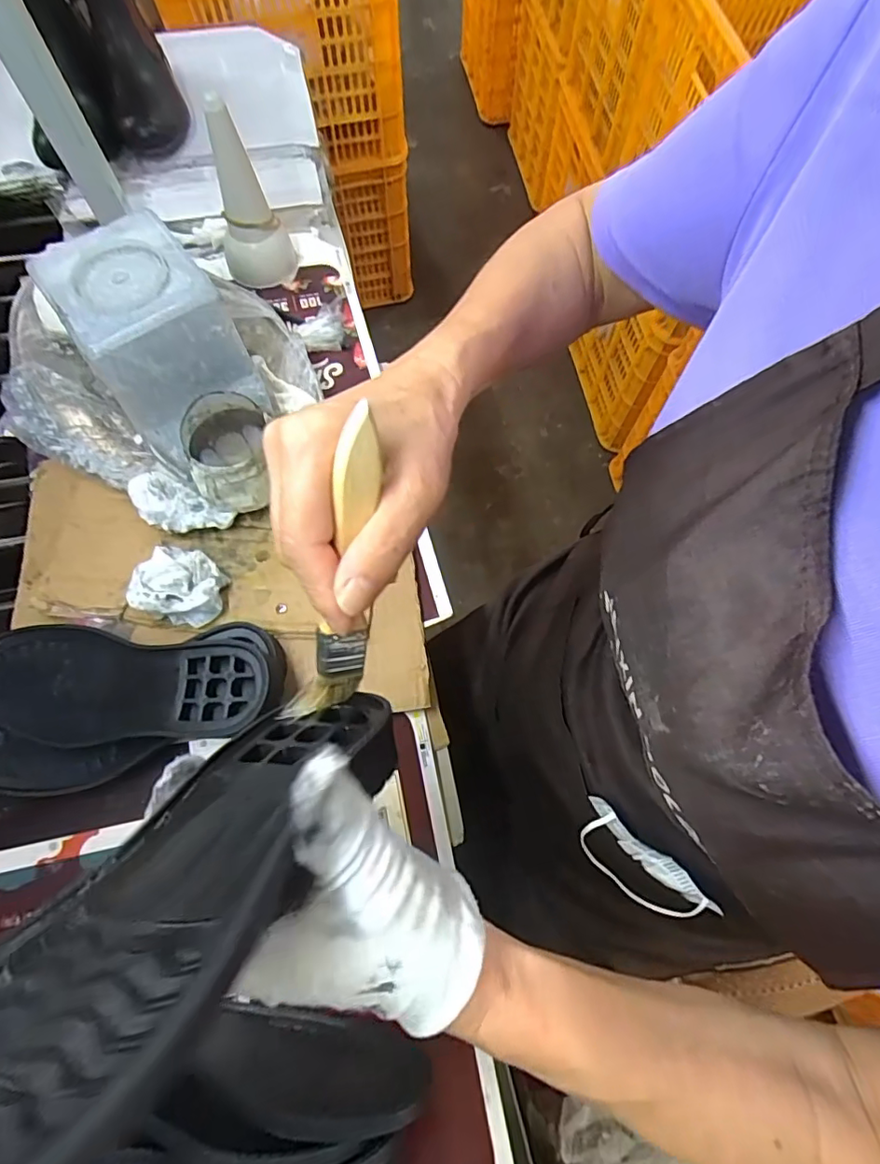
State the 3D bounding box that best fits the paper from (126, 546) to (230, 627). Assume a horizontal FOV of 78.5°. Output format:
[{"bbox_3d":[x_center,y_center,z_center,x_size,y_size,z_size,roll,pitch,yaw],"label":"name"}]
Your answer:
[{"bbox_3d":[-0.195,0.002,0.404,0.062,0.034,0.054,2,71,0],"label":"paper"}]

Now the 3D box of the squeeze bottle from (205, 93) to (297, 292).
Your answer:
[{"bbox_3d":[-0.179,-0.345,0.490,0.067,0.147,0.059,-16,72,-6],"label":"squeeze bottle"}]

